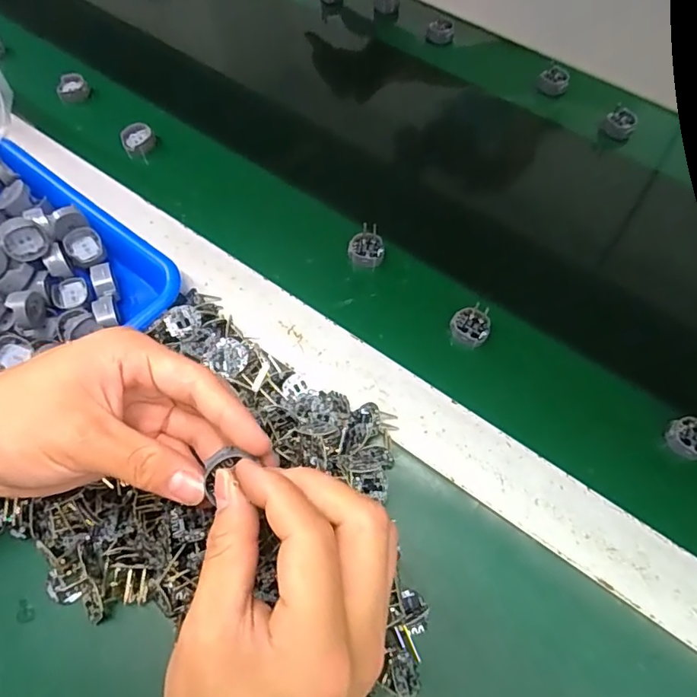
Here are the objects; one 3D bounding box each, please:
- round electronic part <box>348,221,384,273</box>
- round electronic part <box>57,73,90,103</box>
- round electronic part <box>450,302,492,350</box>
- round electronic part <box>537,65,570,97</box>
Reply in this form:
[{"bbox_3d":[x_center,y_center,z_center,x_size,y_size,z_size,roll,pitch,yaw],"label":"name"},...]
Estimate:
[{"bbox_3d":[0.015,-0.084,0.434,0.028,0.016,0.034,5,63,3],"label":"round electronic part"},{"bbox_3d":[-0.280,-0.264,0.531,0.029,0.017,0.029,-21,65,-10],"label":"round electronic part"},{"bbox_3d":[0.095,-0.016,0.404,0.029,0.017,0.028,0,63,0],"label":"round electronic part"},{"bbox_3d":[0.207,-0.270,0.528,0.028,0.015,0.028,0,63,0],"label":"round electronic part"}]

